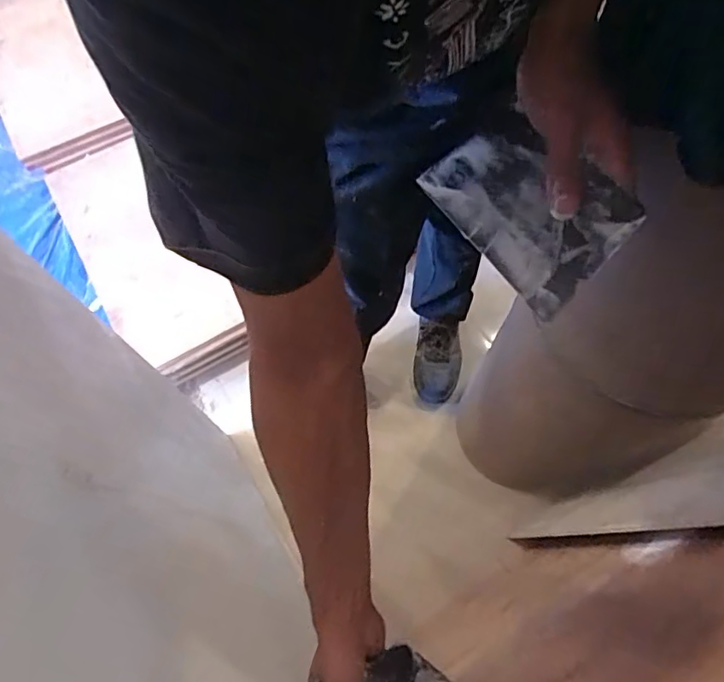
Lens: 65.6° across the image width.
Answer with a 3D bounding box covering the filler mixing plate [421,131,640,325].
[{"bbox_3d":[0.110,-0.093,0.389,0.083,0.008,0.134,-45,72,15],"label":"filler mixing plate"}]

